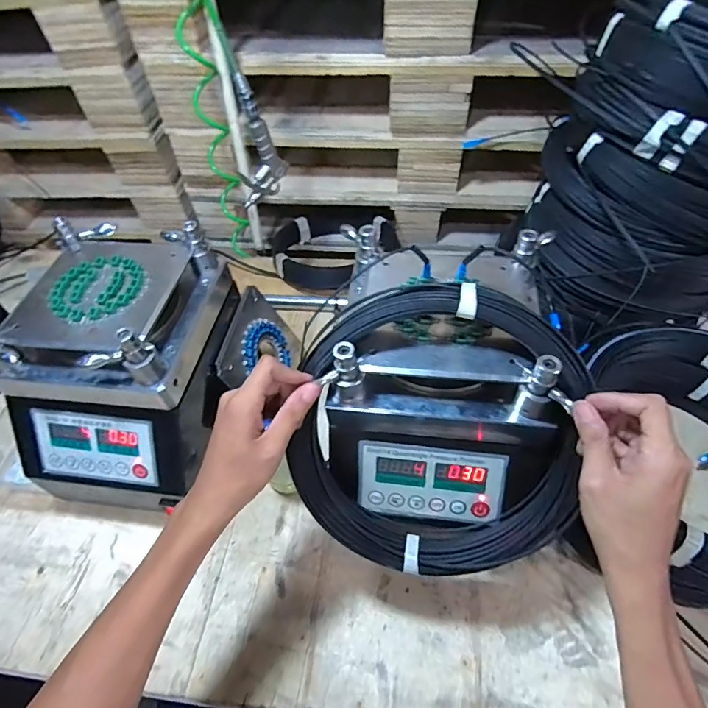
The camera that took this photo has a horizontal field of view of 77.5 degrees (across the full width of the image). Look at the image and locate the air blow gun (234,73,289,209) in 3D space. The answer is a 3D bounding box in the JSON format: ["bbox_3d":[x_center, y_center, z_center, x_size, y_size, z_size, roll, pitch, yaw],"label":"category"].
[{"bbox_3d":[-0.150,-0.316,0.662,0.076,0.169,0.026,-31,56,-18],"label":"air blow gun"}]

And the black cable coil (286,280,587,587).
[{"bbox_3d":[0.079,0.076,0.429,0.272,0.286,0.058,17,15,8],"label":"black cable coil"}]

